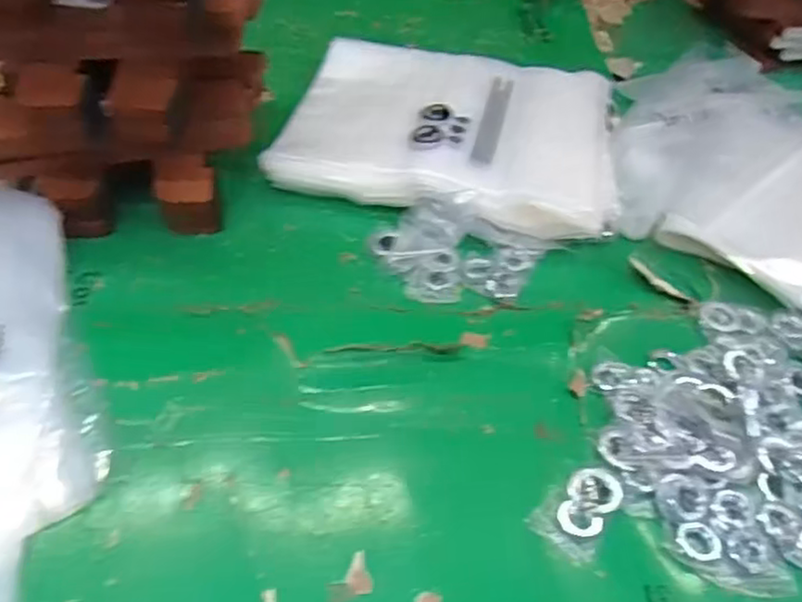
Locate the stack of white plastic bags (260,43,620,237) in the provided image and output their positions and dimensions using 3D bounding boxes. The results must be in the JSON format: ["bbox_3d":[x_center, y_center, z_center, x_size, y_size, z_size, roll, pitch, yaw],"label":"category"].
[{"bbox_3d":[0.058,-0.188,0.759,0.368,0.044,0.288,17,49,9],"label":"stack of white plastic bags"}]

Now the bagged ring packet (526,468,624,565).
[{"bbox_3d":[0.128,0.147,0.489,0.046,0.009,0.070,36,54,24],"label":"bagged ring packet"}]

